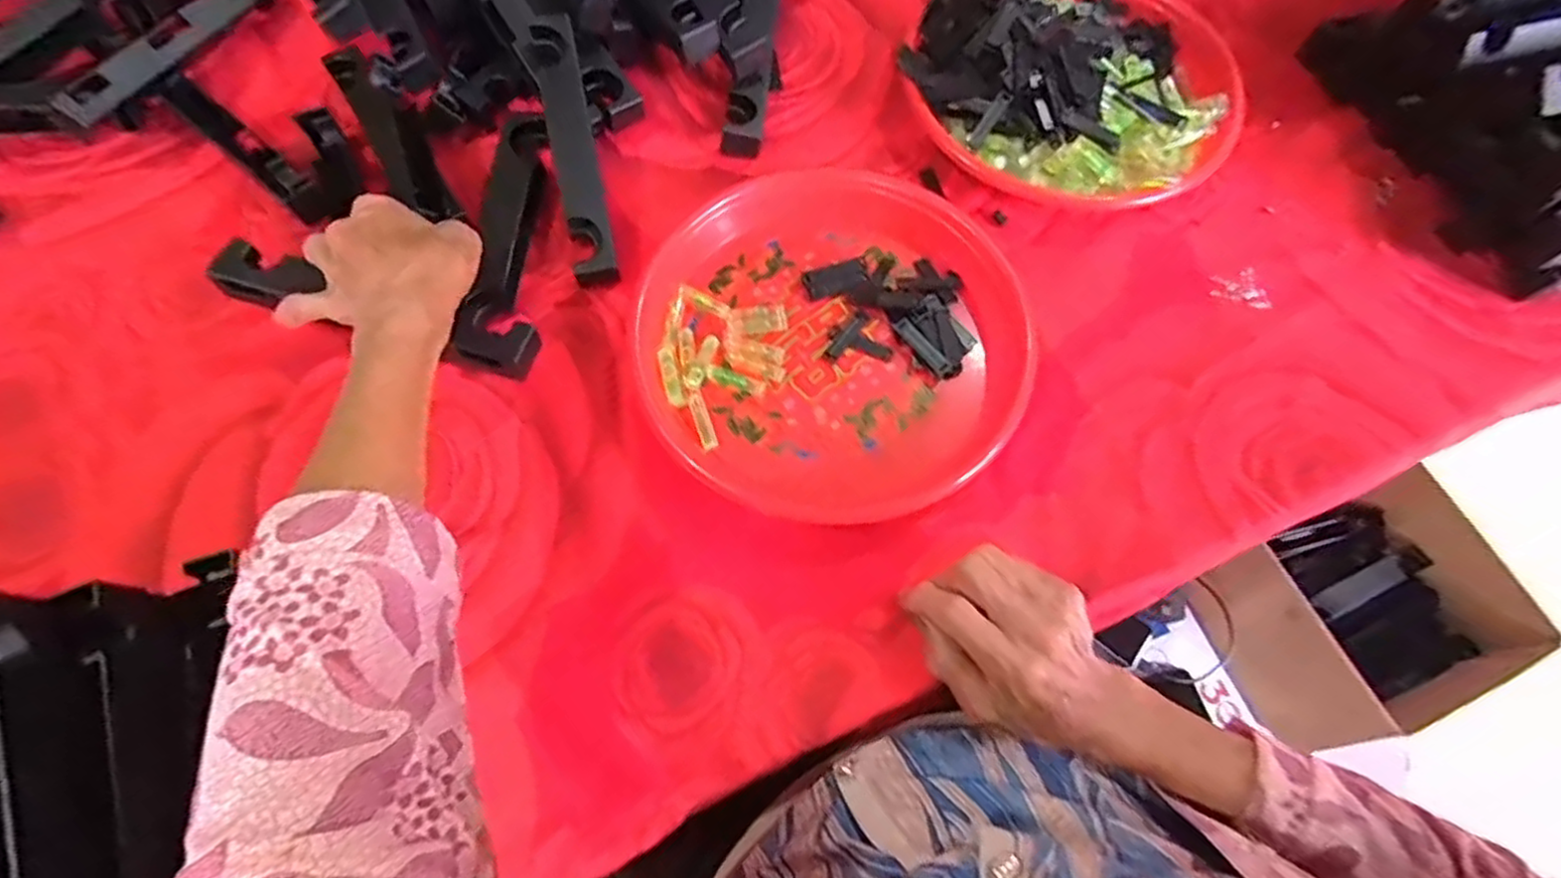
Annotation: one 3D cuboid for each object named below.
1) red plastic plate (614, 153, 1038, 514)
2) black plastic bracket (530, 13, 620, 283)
[{"bbox_3d":[0.029,-0.070,0.446,0.239,0.026,0.252,-40,74,-14],"label":"red plastic plate"},{"bbox_3d":[-0.146,-0.205,0.476,0.032,0.019,0.196,-12,84,-5],"label":"black plastic bracket"}]

